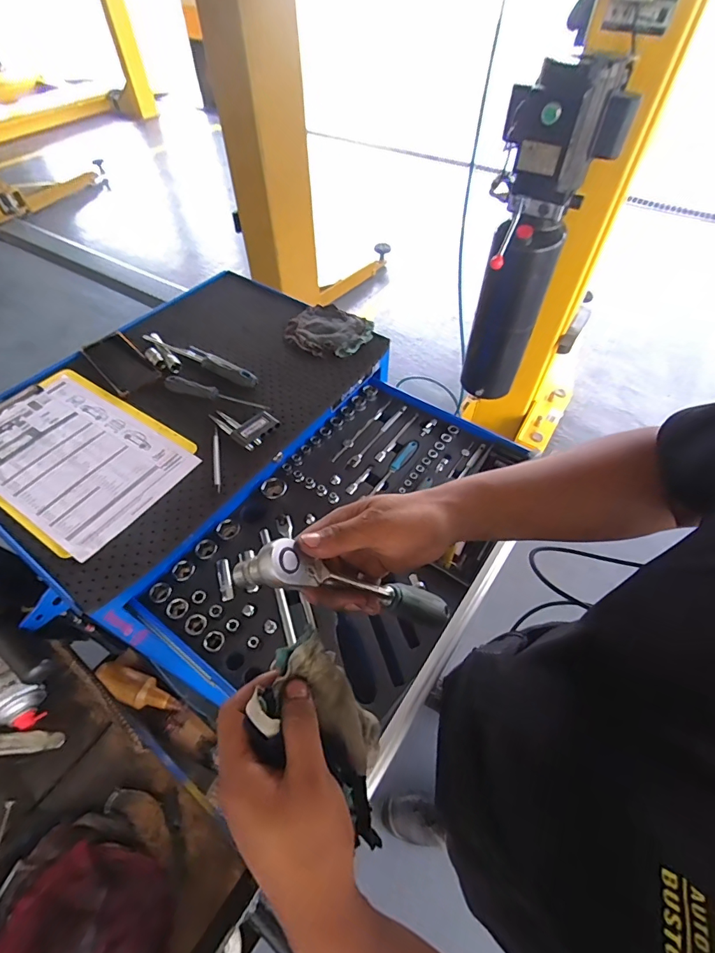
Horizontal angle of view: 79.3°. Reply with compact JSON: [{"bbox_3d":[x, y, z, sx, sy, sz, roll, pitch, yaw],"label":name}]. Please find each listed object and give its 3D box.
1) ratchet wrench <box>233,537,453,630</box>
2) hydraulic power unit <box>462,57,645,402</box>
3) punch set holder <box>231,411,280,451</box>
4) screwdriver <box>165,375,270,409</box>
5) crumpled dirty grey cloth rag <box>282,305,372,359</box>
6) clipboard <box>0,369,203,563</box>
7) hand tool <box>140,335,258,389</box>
[{"bbox_3d":[0.005,0.108,0.383,0.047,0.230,0.036,-34,45,31],"label":"ratchet wrench"},{"bbox_3d":[0.445,-0.565,1.152,0.249,0.751,0.197,17,54,14],"label":"hydraulic power unit"},{"bbox_3d":[-0.165,-0.079,0.702,0.050,0.012,0.077,29,58,22],"label":"punch set holder"},{"bbox_3d":[-0.247,-0.144,0.748,0.190,0.021,0.028,14,54,12],"label":"screwdriver"},{"bbox_3d":[-0.060,-0.294,0.862,0.165,0.020,0.137,26,57,19],"label":"crumpled dirty grey cloth rag"},{"bbox_3d":[-0.450,-0.040,0.680,0.359,0.021,0.234,27,58,20],"label":"clipboard"},{"bbox_3d":[-0.286,-0.222,0.802,0.261,0.015,0.044,27,57,20],"label":"hand tool"}]

